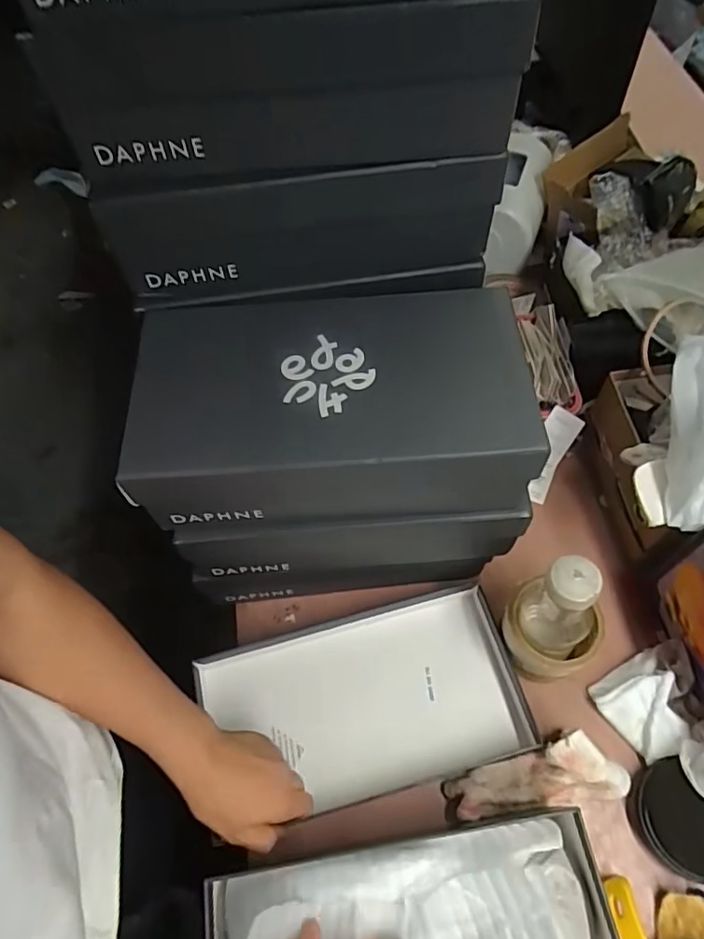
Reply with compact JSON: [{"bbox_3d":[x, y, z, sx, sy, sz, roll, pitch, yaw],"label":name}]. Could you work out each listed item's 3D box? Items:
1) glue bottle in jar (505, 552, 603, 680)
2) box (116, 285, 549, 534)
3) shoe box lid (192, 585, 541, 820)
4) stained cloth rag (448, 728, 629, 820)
[{"bbox_3d":[0.179,0.133,0.503,0.079,0.165,0.067,33,67,20],"label":"glue bottle in jar"},{"bbox_3d":[-0.013,-0.049,0.467,0.282,0.105,0.154,-5,60,1],"label":"box"},{"bbox_3d":[0.009,0.230,0.564,0.298,0.030,0.164,-15,60,-5],"label":"shoe box lid"},{"bbox_3d":[0.167,0.274,0.509,0.162,0.054,0.055,-9,60,-1],"label":"stained cloth rag"}]

